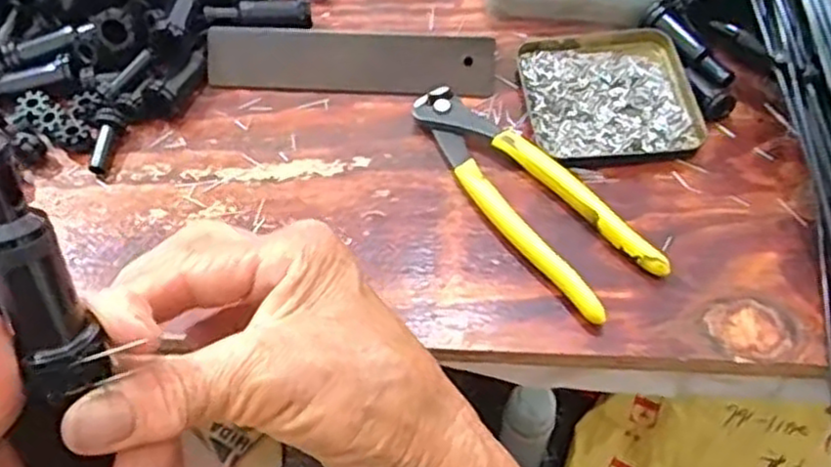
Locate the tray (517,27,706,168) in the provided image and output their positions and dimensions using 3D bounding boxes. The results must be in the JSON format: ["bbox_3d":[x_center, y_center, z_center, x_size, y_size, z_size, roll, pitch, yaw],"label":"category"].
[{"bbox_3d":[0.114,-0.083,0.436,0.095,0.012,0.100,-5,55,-2],"label":"tray"}]

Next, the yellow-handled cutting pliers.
[{"bbox_3d":[0.058,-0.024,0.394,0.049,0.015,0.163,-32,60,-19],"label":"yellow-handled cutting pliers"}]

